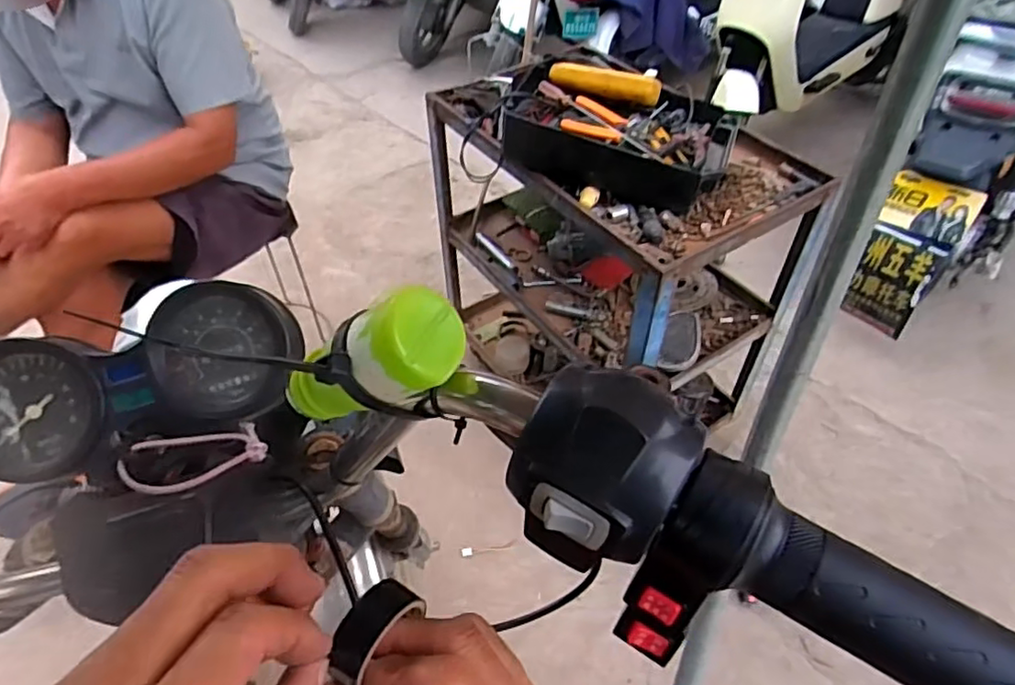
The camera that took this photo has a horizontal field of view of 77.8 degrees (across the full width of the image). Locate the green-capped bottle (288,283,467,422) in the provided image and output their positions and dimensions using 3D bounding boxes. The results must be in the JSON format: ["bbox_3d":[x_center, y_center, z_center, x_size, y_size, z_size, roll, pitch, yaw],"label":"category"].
[{"bbox_3d":[-0.062,0.011,0.279,0.041,0.097,0.034,40,44,-22],"label":"green-capped bottle"}]

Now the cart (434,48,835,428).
[{"bbox_3d":[0.187,-0.194,1.281,0.396,0.708,0.649,-27,52,-22],"label":"cart"}]

